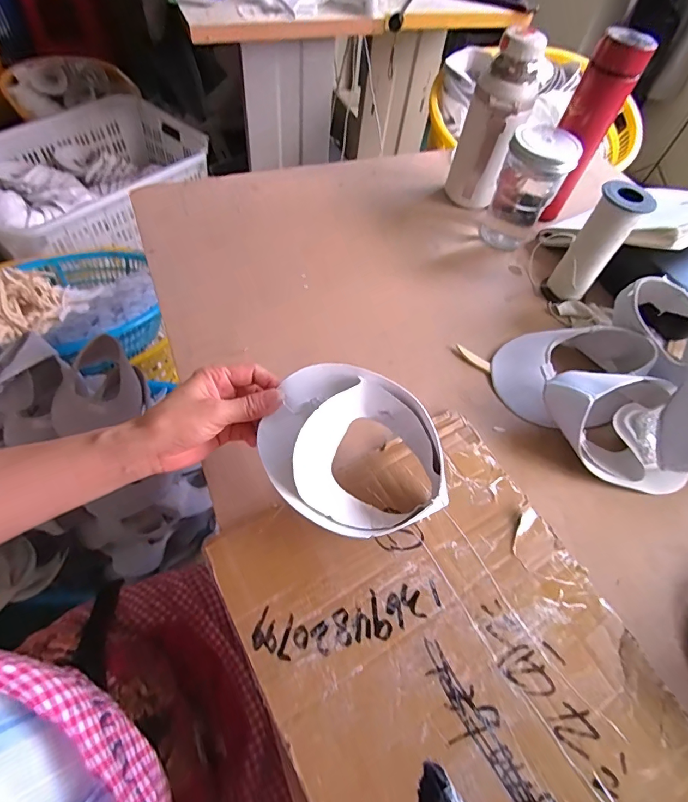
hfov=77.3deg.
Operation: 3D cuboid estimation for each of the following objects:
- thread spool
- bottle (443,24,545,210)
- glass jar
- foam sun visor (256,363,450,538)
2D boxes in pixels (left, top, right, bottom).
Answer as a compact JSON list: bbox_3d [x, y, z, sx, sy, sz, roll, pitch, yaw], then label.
[{"bbox_3d":[0.303,-0.185,0.525,0.052,0.144,0.048,3,57,-5],"label":"thread spool"},{"bbox_3d":[0.199,-0.360,0.589,0.076,0.208,0.081,19,57,6],"label":"bottle"},{"bbox_3d":[0.249,-0.286,0.590,0.084,0.140,0.091,24,58,9],"label":"glass jar"},{"bbox_3d":[0.012,0.039,0.350,0.157,0.060,0.129,21,76,-2],"label":"foam sun visor"}]

